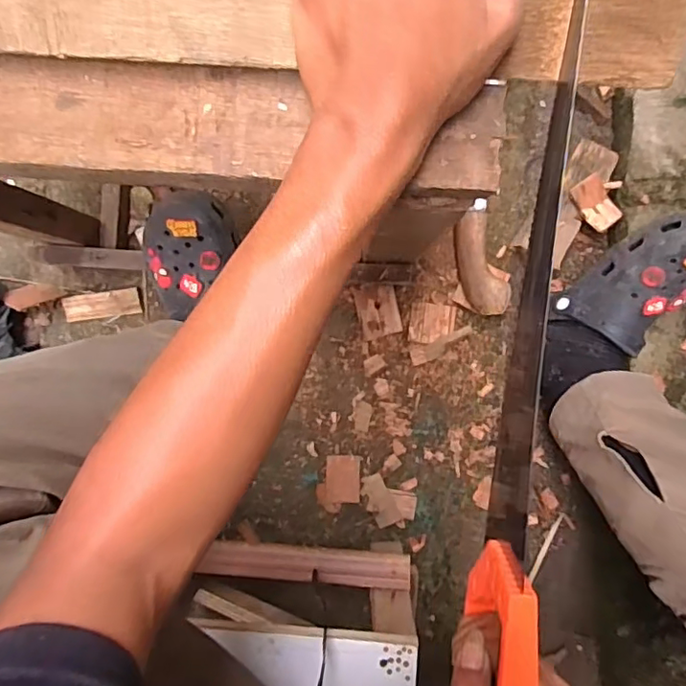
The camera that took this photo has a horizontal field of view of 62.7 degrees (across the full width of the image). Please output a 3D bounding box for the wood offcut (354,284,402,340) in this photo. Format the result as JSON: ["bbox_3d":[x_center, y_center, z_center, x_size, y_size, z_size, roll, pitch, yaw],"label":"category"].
[{"bbox_3d":[0.046,-0.042,0.729,0.050,0.008,0.069,-12,91,2],"label":"wood offcut"}]

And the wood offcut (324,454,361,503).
[{"bbox_3d":[0.000,0.177,0.734,0.045,0.005,0.061,1,92,2],"label":"wood offcut"}]

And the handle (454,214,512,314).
[{"bbox_3d":[0.171,-0.099,0.710,0.058,0.041,0.132,-20,91,2],"label":"handle"}]

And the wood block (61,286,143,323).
[{"bbox_3d":[-0.313,-0.050,0.733,0.095,0.014,0.036,-7,92,2],"label":"wood block"}]

